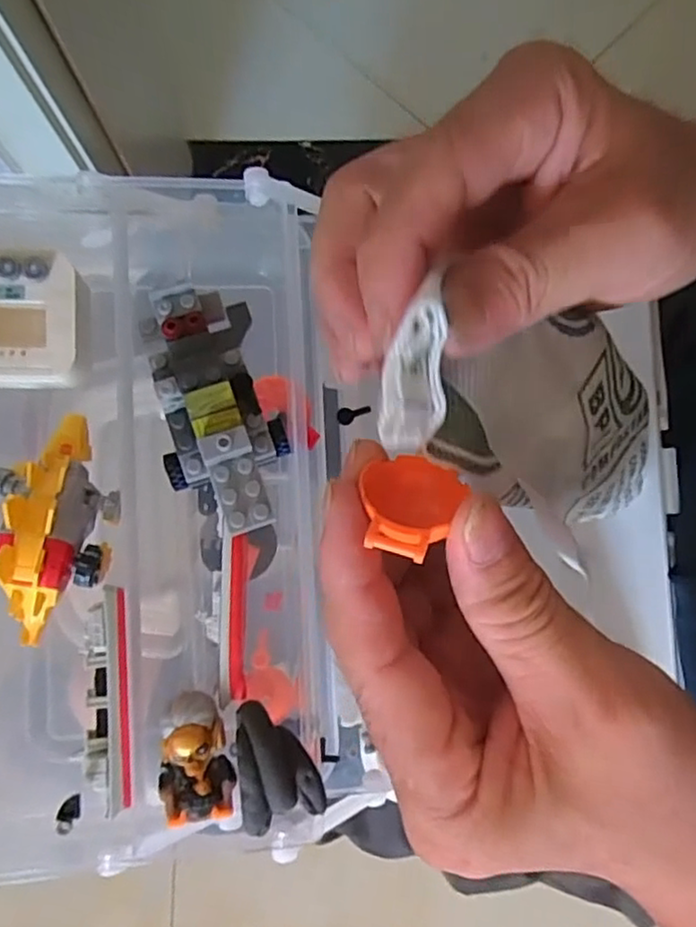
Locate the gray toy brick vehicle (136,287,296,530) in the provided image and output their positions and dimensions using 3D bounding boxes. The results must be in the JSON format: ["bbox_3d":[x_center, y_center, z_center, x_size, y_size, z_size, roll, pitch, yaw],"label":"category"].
[{"bbox_3d":[-0.045,-0.020,0.224,0.039,0.026,0.087,-14,79,-2],"label":"gray toy brick vehicle"}]

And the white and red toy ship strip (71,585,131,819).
[{"bbox_3d":[-0.082,0.079,0.218,0.014,0.008,0.071,-4,79,0],"label":"white and red toy ship strip"}]

